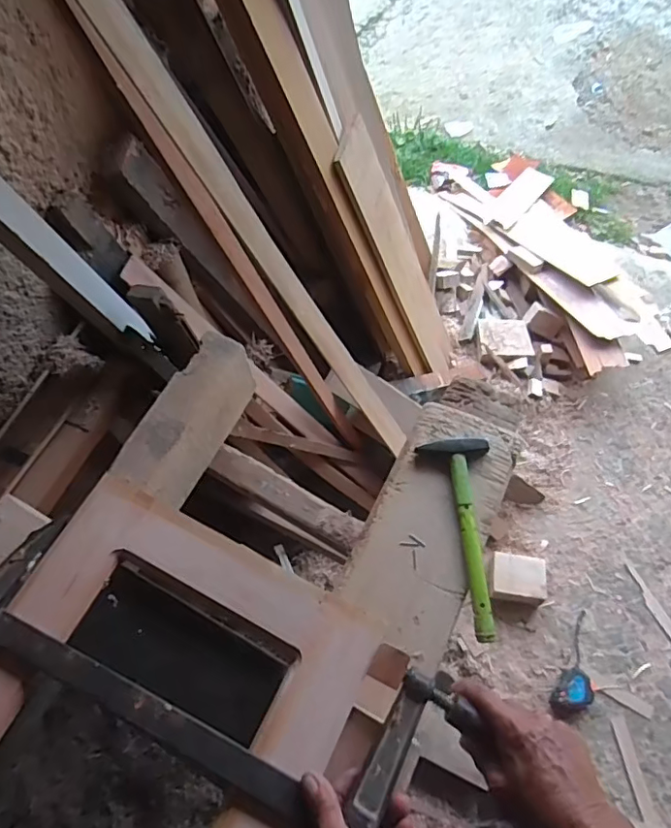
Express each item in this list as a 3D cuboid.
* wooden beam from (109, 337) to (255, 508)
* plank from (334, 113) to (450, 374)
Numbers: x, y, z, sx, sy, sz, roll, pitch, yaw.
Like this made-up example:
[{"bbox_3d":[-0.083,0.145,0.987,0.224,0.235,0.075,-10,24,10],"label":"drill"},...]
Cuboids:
[{"bbox_3d":[-0.209,0.015,0.783,0.069,0.123,0.241,22,63,15],"label":"wooden beam"},{"bbox_3d":[0.162,-0.334,1.250,0.026,0.662,0.176,3,57,32],"label":"plank"}]

